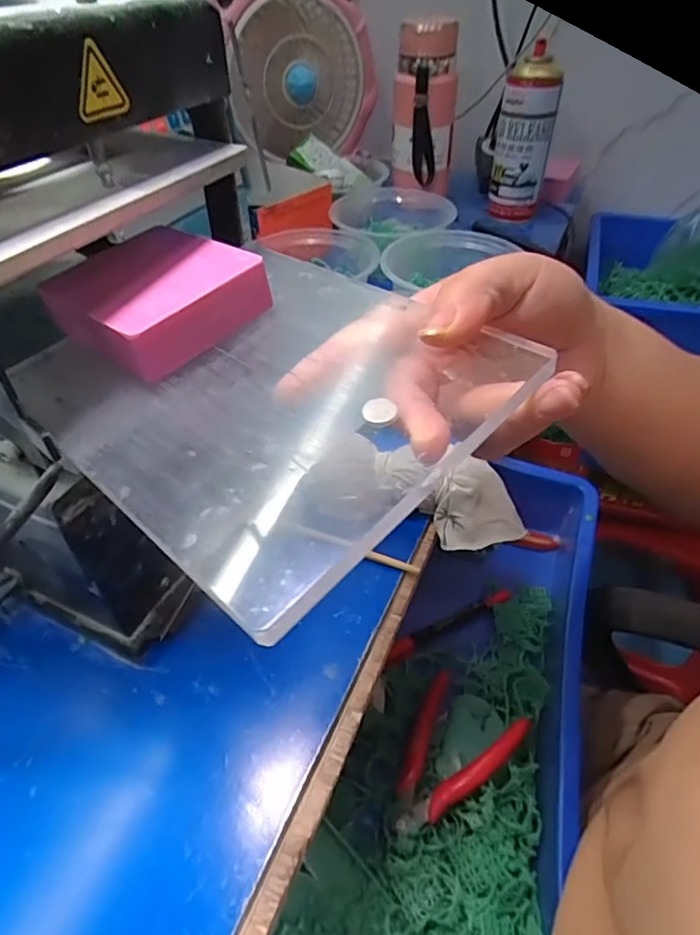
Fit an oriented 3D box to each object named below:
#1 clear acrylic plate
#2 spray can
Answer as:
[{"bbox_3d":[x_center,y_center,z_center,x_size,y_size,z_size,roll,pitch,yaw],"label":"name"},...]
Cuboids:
[{"bbox_3d":[-0.034,-0.032,0.199,0.130,0.005,0.162,-38,52,-23],"label":"clear acrylic plate"},{"bbox_3d":[0.207,-0.384,0.658,0.068,0.173,0.072,10,45,10],"label":"spray can"}]

